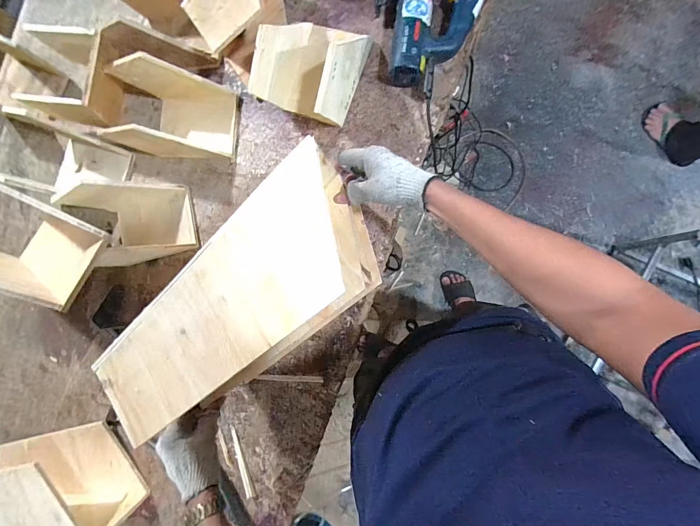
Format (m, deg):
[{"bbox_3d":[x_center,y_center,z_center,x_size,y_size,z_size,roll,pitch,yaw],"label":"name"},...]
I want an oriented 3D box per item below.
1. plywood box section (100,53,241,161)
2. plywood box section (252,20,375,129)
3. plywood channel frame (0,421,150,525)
[{"bbox_3d":[-0.346,-0.295,0.641,0.212,0.134,0.135,3,88,11],"label":"plywood box section"},{"bbox_3d":[-0.064,-0.363,0.598,0.143,0.138,0.197,23,92,10],"label":"plywood box section"},{"bbox_3d":[-0.638,0.464,0.666,0.375,0.149,0.187,-16,85,9],"label":"plywood channel frame"}]

